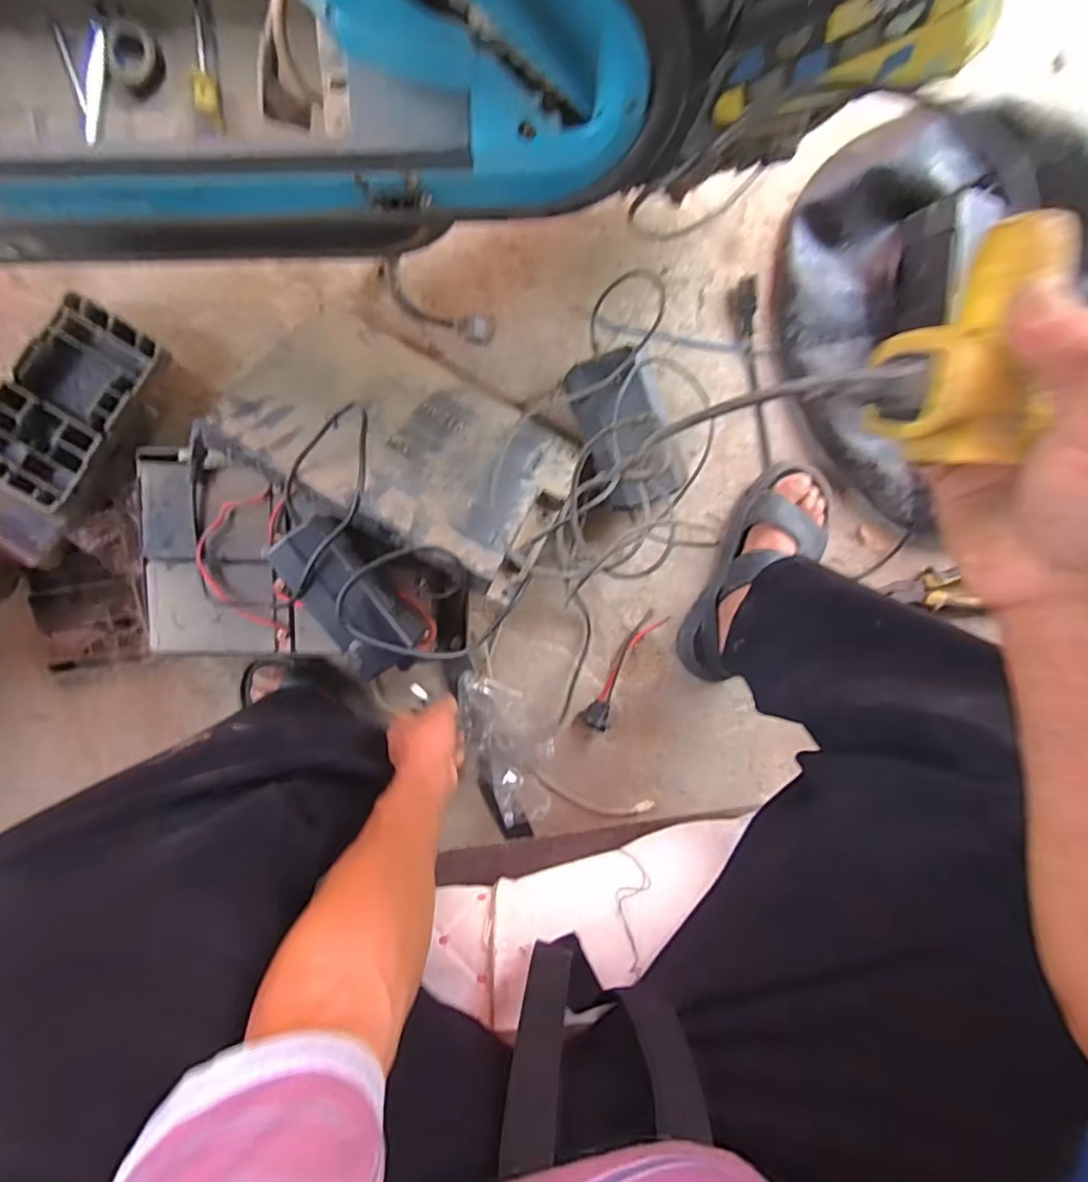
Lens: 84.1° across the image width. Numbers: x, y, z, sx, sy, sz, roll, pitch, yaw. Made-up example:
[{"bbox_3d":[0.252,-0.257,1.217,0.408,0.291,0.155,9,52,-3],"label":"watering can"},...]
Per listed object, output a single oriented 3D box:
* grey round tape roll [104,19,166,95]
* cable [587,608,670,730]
[{"bbox_3d":[-0.354,-0.459,0.520,0.042,0.020,0.043,-1,98,-4],"label":"grey round tape roll"},{"bbox_3d":[0.104,0.100,0.764,0.031,0.035,0.162,31,94,-7],"label":"cable"}]

